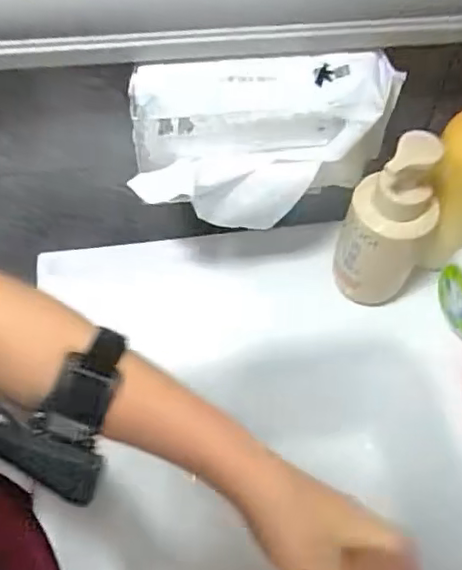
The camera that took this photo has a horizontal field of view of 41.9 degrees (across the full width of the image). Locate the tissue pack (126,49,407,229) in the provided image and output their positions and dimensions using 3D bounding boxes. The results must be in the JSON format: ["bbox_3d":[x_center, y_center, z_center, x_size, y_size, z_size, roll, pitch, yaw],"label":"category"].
[{"bbox_3d":[0.028,-0.124,0.523,0.216,0.106,0.087,-6,60,-6],"label":"tissue pack"}]

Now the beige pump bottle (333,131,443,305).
[{"bbox_3d":[0.142,-0.050,0.557,0.073,0.205,0.060,25,62,13],"label":"beige pump bottle"}]

